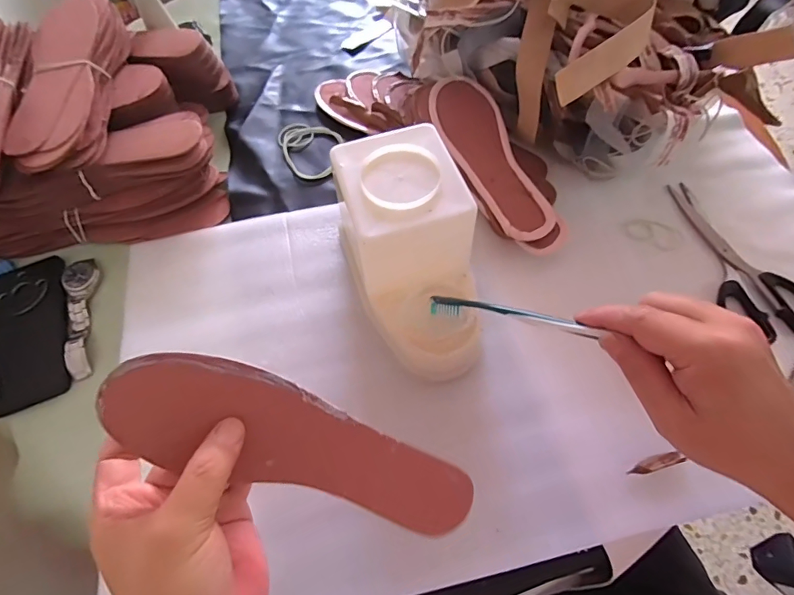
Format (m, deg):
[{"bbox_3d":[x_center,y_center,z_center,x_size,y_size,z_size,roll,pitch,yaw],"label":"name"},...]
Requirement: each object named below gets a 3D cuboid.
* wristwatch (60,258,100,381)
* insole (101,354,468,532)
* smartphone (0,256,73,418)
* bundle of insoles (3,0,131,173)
[{"bbox_3d":[-0.324,0.018,0.460,0.036,0.012,0.134,-19,62,-9],"label":"wristwatch"},{"bbox_3d":[-0.055,0.089,0.270,0.224,0.006,0.064,20,88,-12],"label":"insole"},{"bbox_3d":[-0.381,0.033,0.458,0.080,0.011,0.167,-20,63,-10],"label":"smartphone"},{"bbox_3d":[-0.348,-0.231,0.472,0.082,0.039,0.242,-6,61,-2],"label":"bundle of insoles"}]

